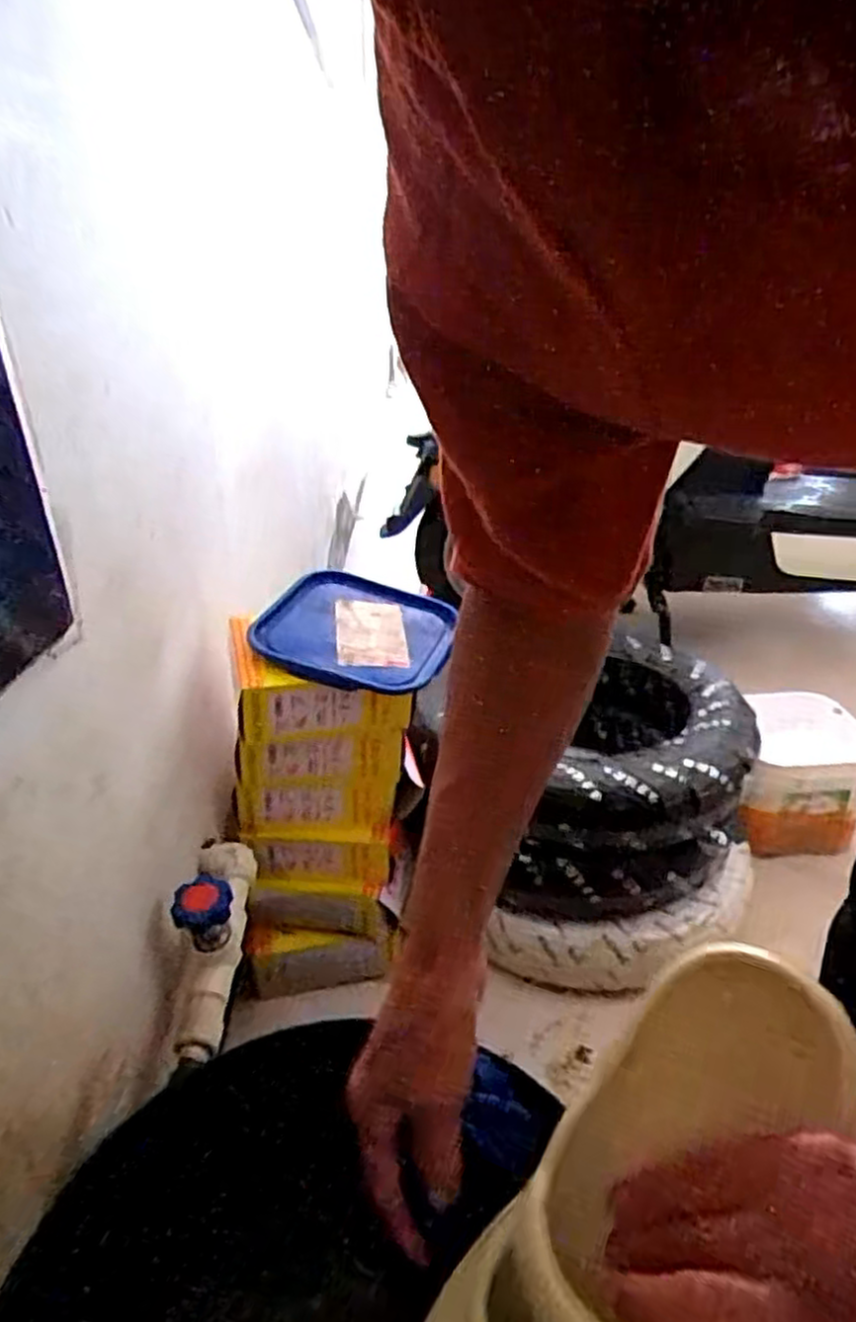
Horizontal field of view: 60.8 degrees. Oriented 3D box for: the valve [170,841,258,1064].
[{"bbox_3d":[-0.209,0.245,0.700,0.055,0.108,0.223,-3,28,-4],"label":"valve"}]

